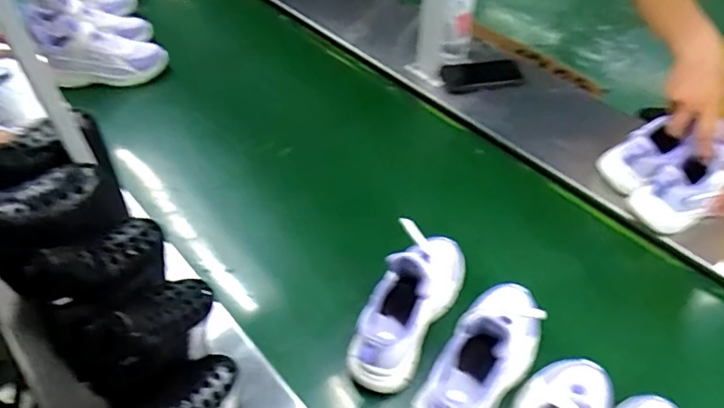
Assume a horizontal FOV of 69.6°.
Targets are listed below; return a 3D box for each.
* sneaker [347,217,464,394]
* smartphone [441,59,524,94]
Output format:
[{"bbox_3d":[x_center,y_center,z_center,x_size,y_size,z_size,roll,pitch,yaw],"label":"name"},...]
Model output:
[{"bbox_3d":[0.068,0.106,0.676,0.082,0.152,0.237,23,53,20],"label":"sneaker"},{"bbox_3d":[0.245,-0.263,1.061,0.167,0.011,0.076,-10,65,-12],"label":"smartphone"}]

